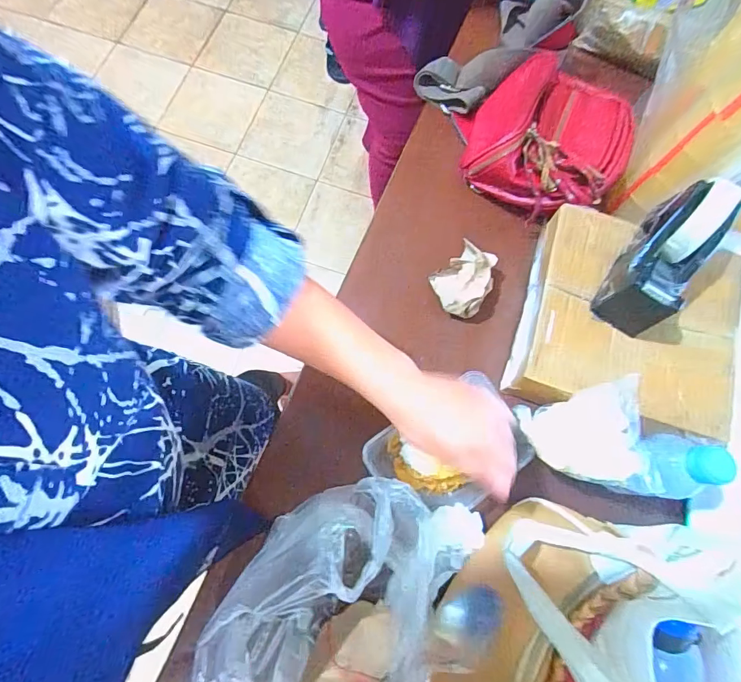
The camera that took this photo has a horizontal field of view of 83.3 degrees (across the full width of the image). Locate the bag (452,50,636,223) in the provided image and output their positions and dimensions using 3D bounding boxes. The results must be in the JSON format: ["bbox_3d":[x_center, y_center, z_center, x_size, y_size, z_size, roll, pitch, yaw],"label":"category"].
[{"bbox_3d":[0.236,-0.288,0.576,0.213,0.096,0.205,26,74,7],"label":"bag"}]

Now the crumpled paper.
[{"bbox_3d":[0.117,-0.076,0.530,0.069,0.059,0.087,31,75,8],"label":"crumpled paper"}]

